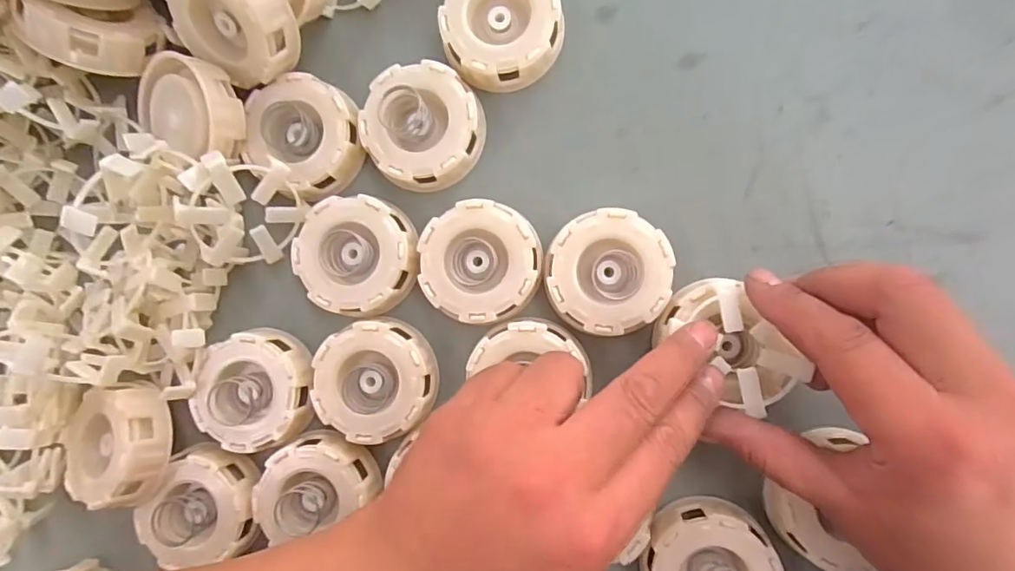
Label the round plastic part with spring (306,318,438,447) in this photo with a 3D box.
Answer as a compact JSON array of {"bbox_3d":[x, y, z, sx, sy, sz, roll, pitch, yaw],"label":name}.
[{"bbox_3d":[-0.068,0.048,0.272,0.059,0.018,0.059,0,90,7],"label":"round plastic part with spring"}]

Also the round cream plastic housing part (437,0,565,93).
[{"bbox_3d":[-0.002,-0.131,0.269,0.058,0.023,0.059,-8,90,7],"label":"round cream plastic housing part"}]

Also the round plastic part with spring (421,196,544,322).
[{"bbox_3d":[-0.013,-0.012,0.271,0.059,0.023,0.058,0,90,7],"label":"round plastic part with spring"}]

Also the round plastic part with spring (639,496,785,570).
[{"bbox_3d":[0.098,0.136,0.254,0.061,0.022,0.060,0,90,7],"label":"round plastic part with spring"}]

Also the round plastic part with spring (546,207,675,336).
[{"bbox_3d":[0.050,-0.007,0.265,0.059,0.023,0.058,0,90,7],"label":"round plastic part with spring"}]

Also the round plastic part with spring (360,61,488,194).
[{"bbox_3d":[-0.043,-0.081,0.270,0.059,0.029,0.059,0,90,7],"label":"round plastic part with spring"}]

